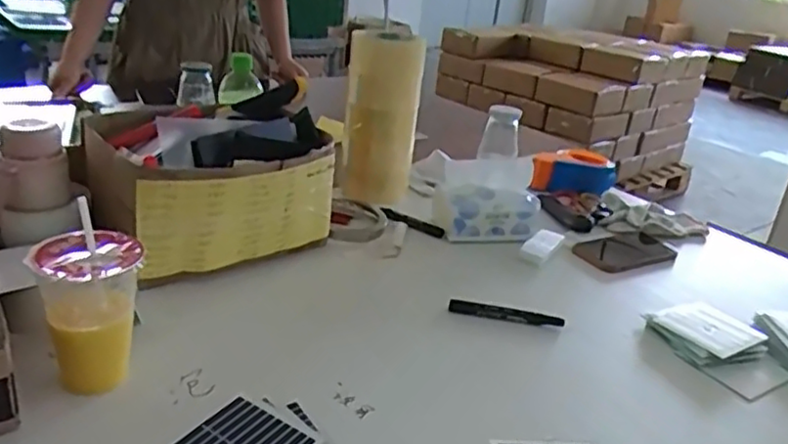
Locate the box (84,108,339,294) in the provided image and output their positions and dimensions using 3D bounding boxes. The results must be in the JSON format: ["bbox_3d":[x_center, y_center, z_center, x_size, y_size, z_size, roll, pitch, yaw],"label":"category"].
[{"bbox_3d":[-0.226,-0.049,0.828,0.257,0.161,0.196,-11,29,-35],"label":"box"}]

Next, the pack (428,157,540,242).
[{"bbox_3d":[0.136,-0.031,0.963,0.147,0.094,0.094,2,24,-10],"label":"pack"}]

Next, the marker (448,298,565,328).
[{"bbox_3d":[0.131,0.107,0.762,0.134,0.015,0.013,7,24,1],"label":"marker"}]

